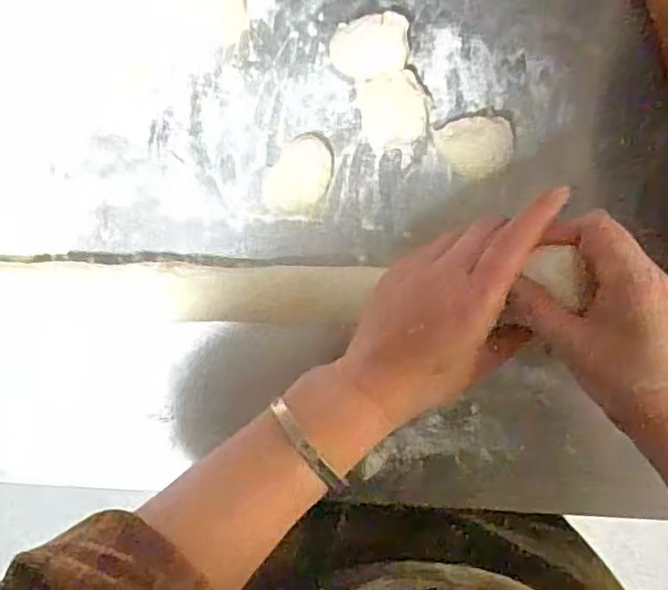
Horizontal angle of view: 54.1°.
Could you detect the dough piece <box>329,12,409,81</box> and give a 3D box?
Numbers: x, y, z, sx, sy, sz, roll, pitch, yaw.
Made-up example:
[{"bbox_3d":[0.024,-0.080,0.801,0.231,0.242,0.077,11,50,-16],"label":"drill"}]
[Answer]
[{"bbox_3d":[0.023,-0.163,0.432,0.049,0.025,0.037,1,97,4],"label":"dough piece"}]

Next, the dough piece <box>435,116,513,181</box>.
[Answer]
[{"bbox_3d":[0.094,-0.097,0.437,0.047,0.016,0.039,-4,96,5],"label":"dough piece"}]

